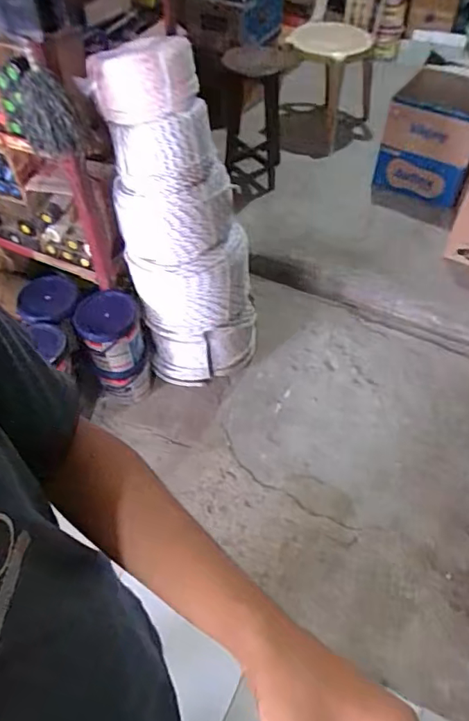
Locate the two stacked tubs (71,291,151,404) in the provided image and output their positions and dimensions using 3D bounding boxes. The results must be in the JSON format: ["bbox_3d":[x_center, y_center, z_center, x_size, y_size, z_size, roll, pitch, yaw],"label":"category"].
[{"bbox_3d":[-0.373,-0.033,1.628,0.175,0.334,0.197,-17,53,-13],"label":"two stacked tubs"}]

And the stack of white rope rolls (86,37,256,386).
[{"bbox_3d":[-0.137,-0.352,1.515,0.359,0.969,0.314,-7,52,-5],"label":"stack of white rope rolls"}]

